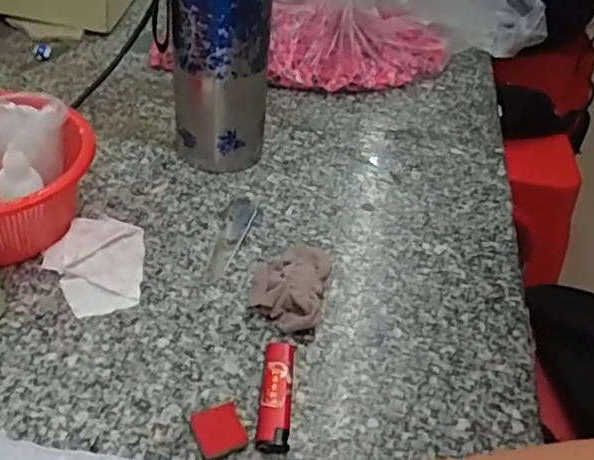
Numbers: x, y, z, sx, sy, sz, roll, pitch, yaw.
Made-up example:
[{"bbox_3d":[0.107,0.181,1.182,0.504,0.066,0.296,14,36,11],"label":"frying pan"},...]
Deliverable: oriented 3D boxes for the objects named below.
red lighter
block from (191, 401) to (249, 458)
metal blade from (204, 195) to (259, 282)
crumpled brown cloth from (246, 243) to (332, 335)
[{"bbox_3d":[-0.013,0.102,0.408,0.020,0.012,0.078,7,41,-2],"label":"red lighter"},{"bbox_3d":[-0.046,0.118,0.387,0.028,0.007,0.031,-14,46,-24],"label":"block"},{"bbox_3d":[-0.054,0.006,0.519,0.022,0.004,0.100,14,41,7],"label":"metal blade"},{"bbox_3d":[-0.005,0.038,0.471,0.052,0.024,0.075,12,41,5],"label":"crumpled brown cloth"}]

